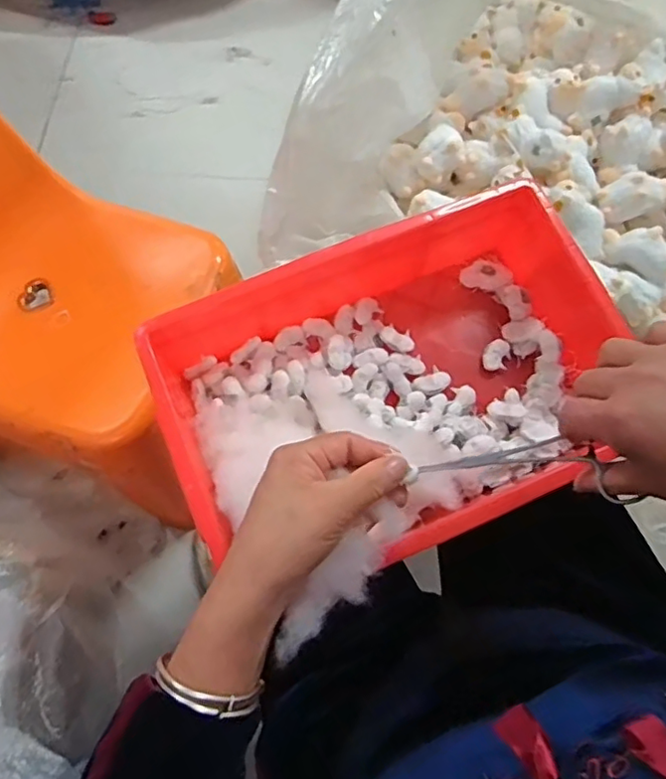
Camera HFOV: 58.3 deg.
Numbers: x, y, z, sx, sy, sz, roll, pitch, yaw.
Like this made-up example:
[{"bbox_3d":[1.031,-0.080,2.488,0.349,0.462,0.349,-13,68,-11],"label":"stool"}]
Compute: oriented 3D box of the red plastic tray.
[{"bbox_3d":[0.048,-0.008,0.500,0.363,0.090,0.231,-23,70,-9],"label":"red plastic tray"}]

